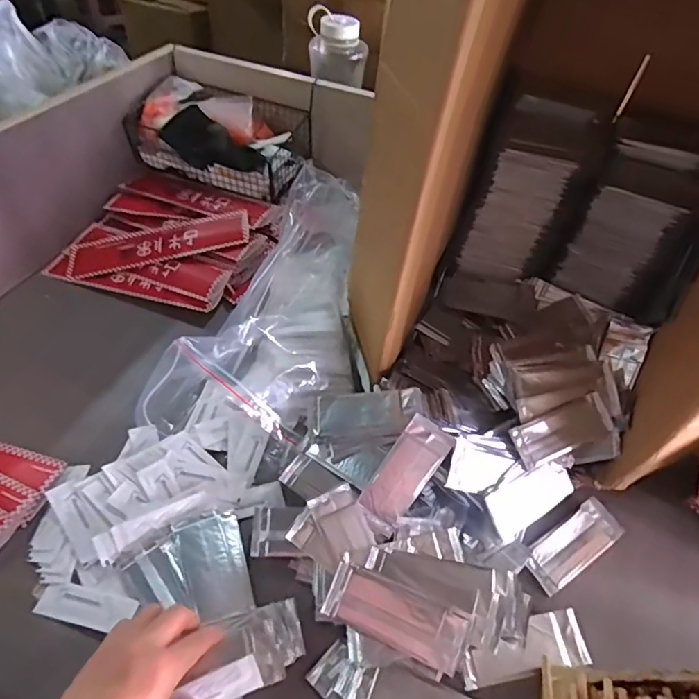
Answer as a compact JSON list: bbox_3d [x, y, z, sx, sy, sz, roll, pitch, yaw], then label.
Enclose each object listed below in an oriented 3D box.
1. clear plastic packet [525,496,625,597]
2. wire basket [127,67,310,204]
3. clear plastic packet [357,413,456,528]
[{"bbox_3d":[0.240,0.210,0.549,0.124,0.011,0.046,-26,56,-26],"label":"clear plastic packet"},{"bbox_3d":[-0.215,-0.364,0.870,0.276,0.101,0.159,18,49,9],"label":"wire basket"},{"bbox_3d":[0.057,0.122,0.516,0.049,0.110,0.007,34,8,2],"label":"clear plastic packet"}]

